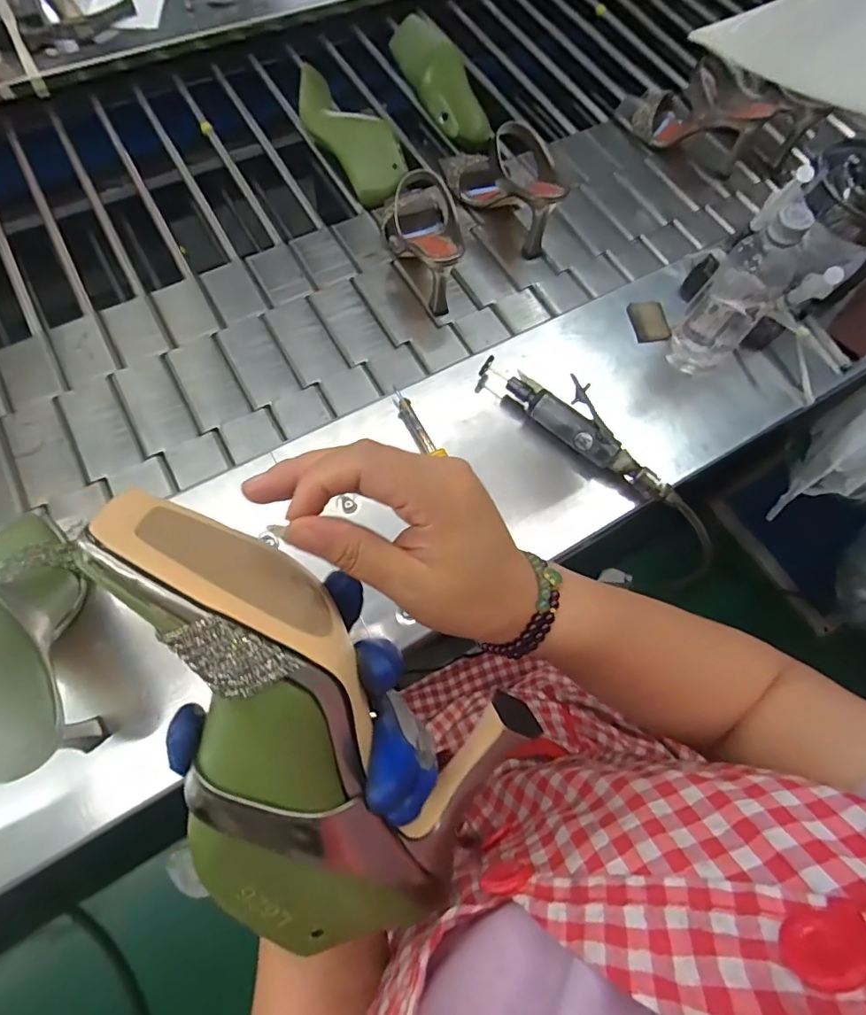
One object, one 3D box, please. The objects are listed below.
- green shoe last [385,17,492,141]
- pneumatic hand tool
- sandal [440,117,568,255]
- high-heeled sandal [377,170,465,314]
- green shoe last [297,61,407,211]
[{"bbox_3d":[0.009,-0.693,0.839,0.091,0.084,0.261,-19,70,-10],"label":"green shoe last"},{"bbox_3d":[0.152,-0.091,0.548,0.235,0.049,0.048,41,71,11],"label":"pneumatic hand tool"},{"bbox_3d":[0.103,-0.452,0.715,0.075,0.120,0.197,-42,77,-17],"label":"sandal"},{"bbox_3d":[-0.017,-0.365,0.660,0.074,0.114,0.208,-14,70,-9],"label":"high-heeled sandal"},{"bbox_3d":[-0.126,-0.548,0.752,0.094,0.065,0.242,-37,74,-15],"label":"green shoe last"}]

